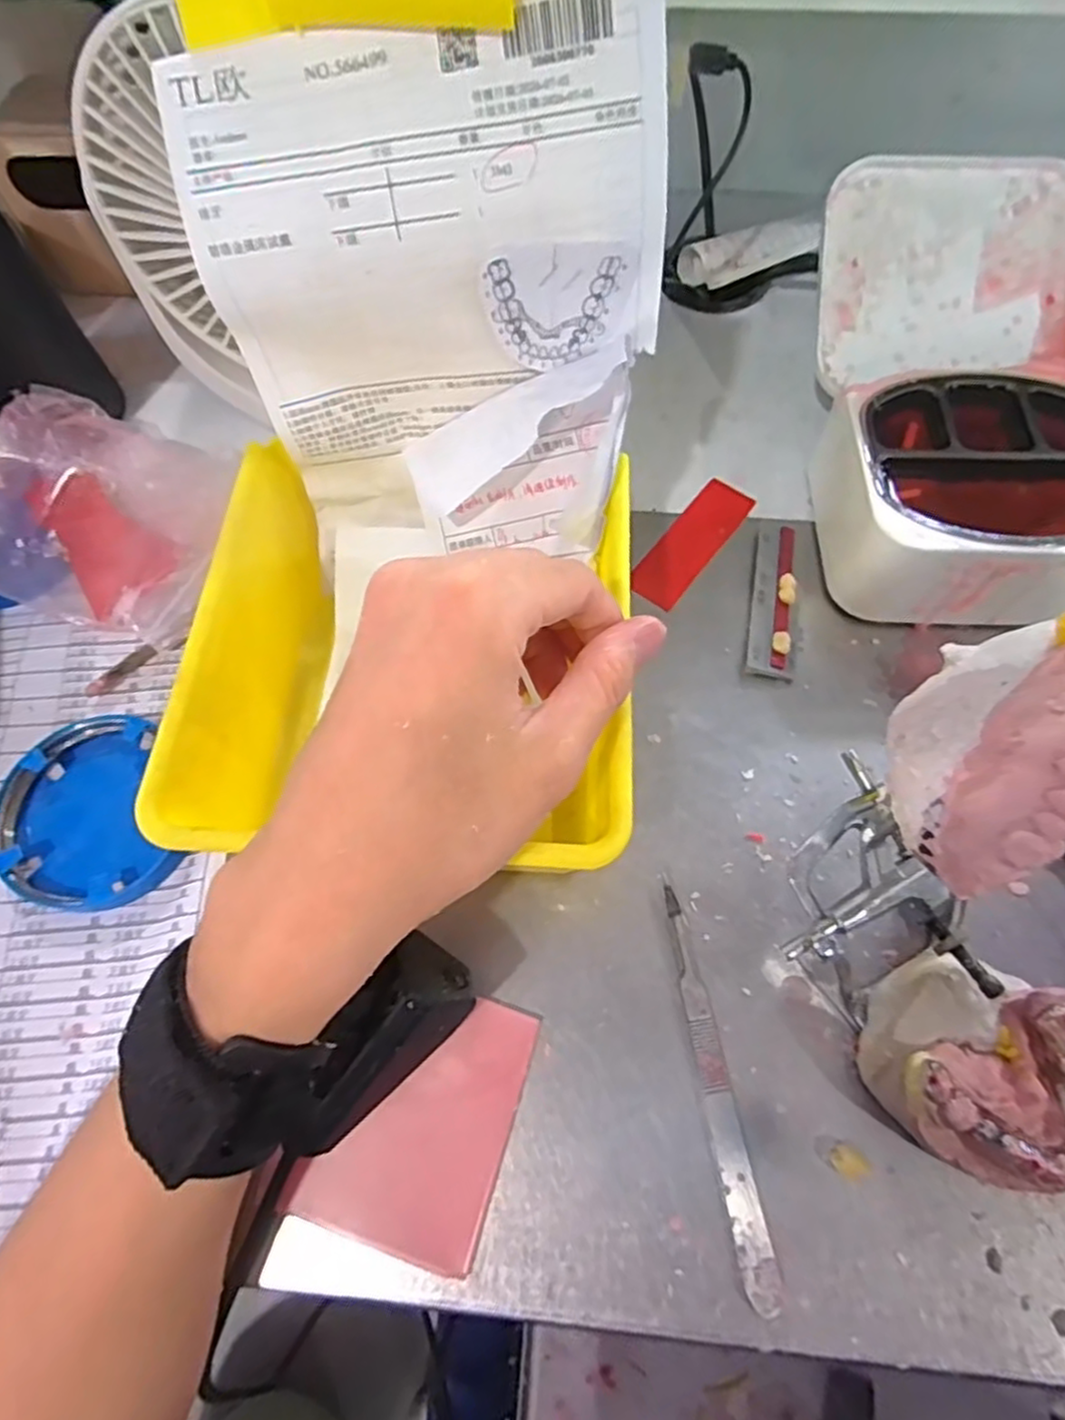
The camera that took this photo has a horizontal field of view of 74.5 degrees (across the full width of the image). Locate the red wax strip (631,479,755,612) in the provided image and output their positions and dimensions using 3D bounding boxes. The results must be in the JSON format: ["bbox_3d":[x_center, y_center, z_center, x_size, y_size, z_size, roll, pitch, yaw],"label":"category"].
[{"bbox_3d":[0.079,-0.084,0.344,0.027,0.004,0.082,36,71,16],"label":"red wax strip"}]

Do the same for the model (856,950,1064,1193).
[{"bbox_3d":[0.147,0.118,0.230,0.068,0.034,0.061,12,66,6],"label":"model"}]

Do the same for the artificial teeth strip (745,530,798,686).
[{"bbox_3d":[0.111,-0.052,0.322,0.019,0.012,0.079,9,66,5],"label":"artificial teeth strip"}]

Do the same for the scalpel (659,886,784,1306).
[{"bbox_3d":[0.063,0.127,0.242,0.011,0.006,0.131,-10,66,-4],"label":"scalpel"}]

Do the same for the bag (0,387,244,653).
[{"bbox_3d":[-0.202,-0.099,0.334,0.118,0.042,0.125,9,66,5],"label":"bag"}]

